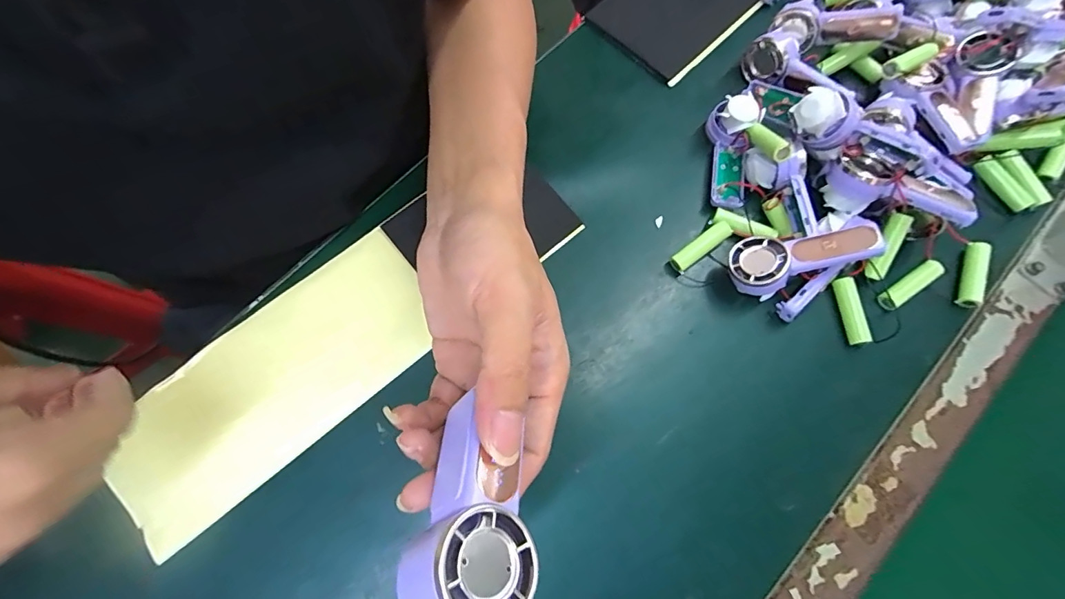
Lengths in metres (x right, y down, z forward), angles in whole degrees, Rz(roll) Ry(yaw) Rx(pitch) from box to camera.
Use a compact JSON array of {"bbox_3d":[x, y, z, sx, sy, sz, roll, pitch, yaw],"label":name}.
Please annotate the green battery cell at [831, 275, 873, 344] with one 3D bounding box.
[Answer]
[{"bbox_3d":[0.238,0.009,0.349,0.012,0.016,0.050,-10,74,-3],"label":"green battery cell"}]

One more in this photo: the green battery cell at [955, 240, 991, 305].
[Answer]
[{"bbox_3d":[0.336,-0.019,0.355,0.014,0.015,0.052,18,75,5],"label":"green battery cell"}]

